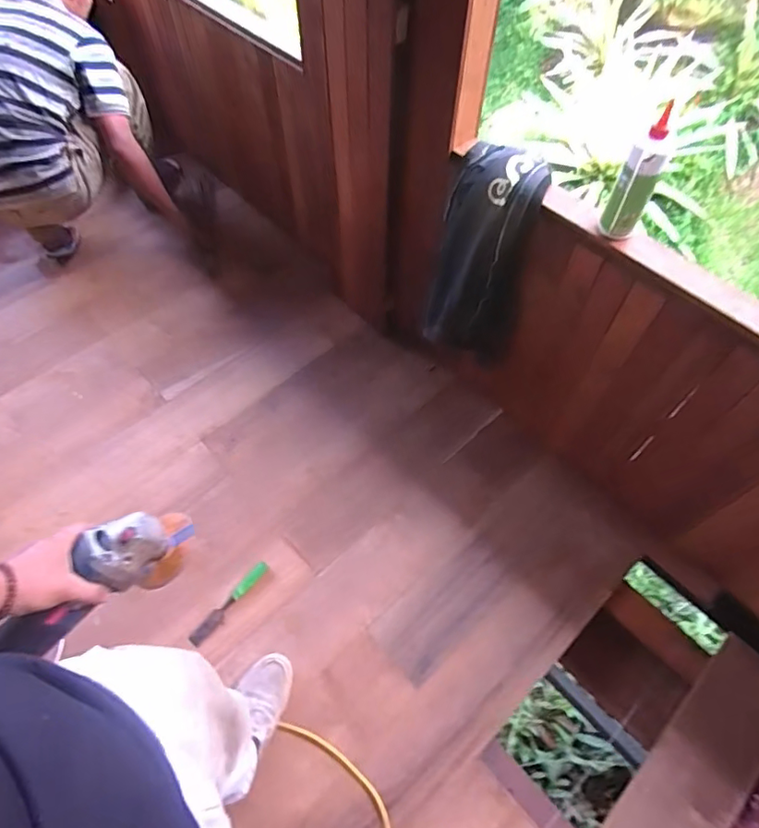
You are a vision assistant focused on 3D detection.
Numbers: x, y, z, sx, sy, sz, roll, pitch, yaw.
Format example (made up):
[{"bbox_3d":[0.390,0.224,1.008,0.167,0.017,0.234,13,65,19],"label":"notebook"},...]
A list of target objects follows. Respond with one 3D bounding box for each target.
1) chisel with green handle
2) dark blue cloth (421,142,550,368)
[{"bbox_3d":[-0.358,0.452,1.282,0.033,0.019,0.235,32,63,19],"label":"chisel with green handle"},{"bbox_3d":[0.238,-0.357,1.277,0.223,0.461,0.159,24,61,14],"label":"dark blue cloth"}]

